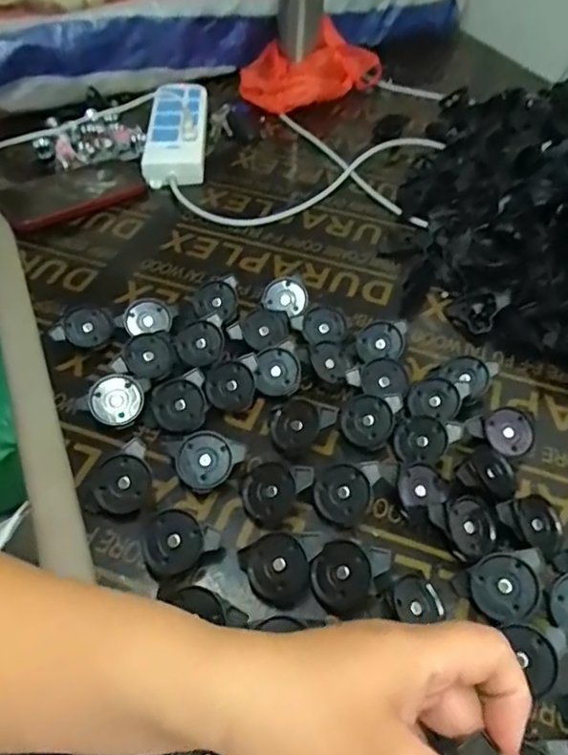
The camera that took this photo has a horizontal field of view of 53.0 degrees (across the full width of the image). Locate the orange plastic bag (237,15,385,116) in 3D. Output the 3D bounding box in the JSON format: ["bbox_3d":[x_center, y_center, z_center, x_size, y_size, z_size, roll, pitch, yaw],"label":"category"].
[{"bbox_3d":[0.036,-0.488,0.898,0.205,0.083,0.142,-30,57,-28],"label":"orange plastic bag"}]

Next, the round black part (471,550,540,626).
[{"bbox_3d":[0.153,0.139,0.385,0.054,0.011,0.042,-33,69,5],"label":"round black part"}]

